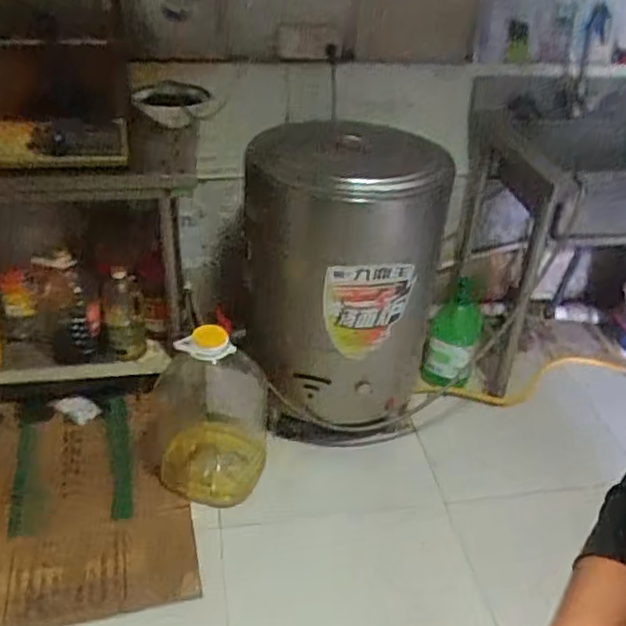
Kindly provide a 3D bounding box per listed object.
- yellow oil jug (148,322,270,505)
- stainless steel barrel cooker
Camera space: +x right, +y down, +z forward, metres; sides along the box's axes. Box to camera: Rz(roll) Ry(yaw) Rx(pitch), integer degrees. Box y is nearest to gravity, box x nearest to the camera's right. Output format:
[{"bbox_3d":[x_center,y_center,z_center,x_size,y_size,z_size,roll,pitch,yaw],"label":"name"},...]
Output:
[{"bbox_3d":[-0.261,0.233,1.681,0.312,0.462,0.270,-8,36,-15],"label":"yellow oil jug"},{"bbox_3d":[0.075,-0.106,1.849,0.504,0.755,0.556,7,35,5],"label":"stainless steel barrel cooker"}]

